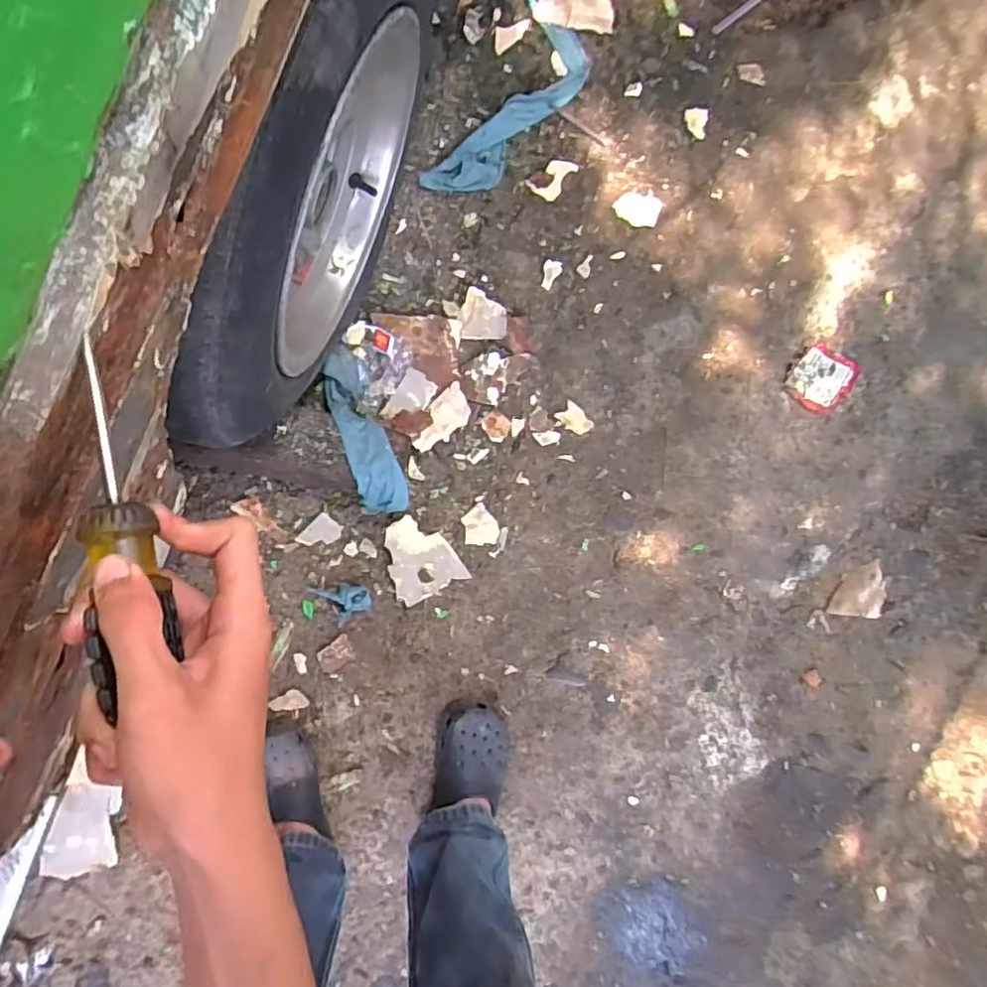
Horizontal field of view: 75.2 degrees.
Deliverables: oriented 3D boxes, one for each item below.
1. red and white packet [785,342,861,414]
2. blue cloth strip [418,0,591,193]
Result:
[{"bbox_3d":[0.511,-0.178,0.995,0.090,0.008,0.101,39,88,-8],"label":"red and white packet"},{"bbox_3d":[0.026,-0.531,0.886,0.124,0.020,0.291,31,89,-9],"label":"blue cloth strip"}]

